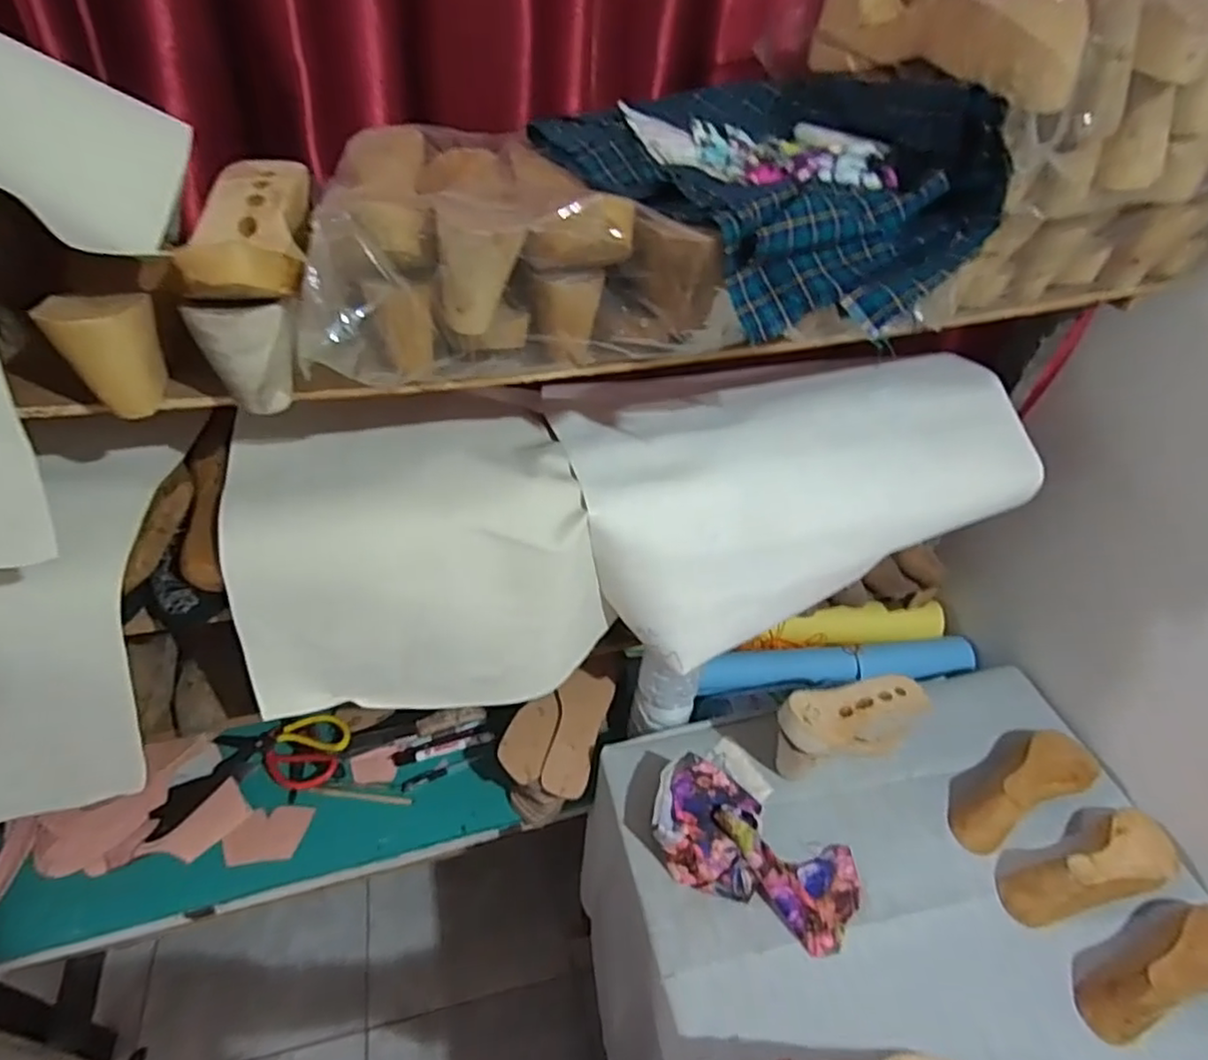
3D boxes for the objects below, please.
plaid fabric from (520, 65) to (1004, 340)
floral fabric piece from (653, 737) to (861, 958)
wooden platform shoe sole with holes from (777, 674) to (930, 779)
[{"bbox_3d":[0.128,-0.295,0.537,0.243,0.125,0.351,-23,50,-28],"label":"plaid fabric"},{"bbox_3d":[0.181,0.370,0.770,0.184,0.088,0.244,-31,54,-33],"label":"floral fabric piece"},{"bbox_3d":[0.318,0.247,0.850,0.230,0.111,0.080,-10,45,-17],"label":"wooden platform shoe sole with holes"}]

